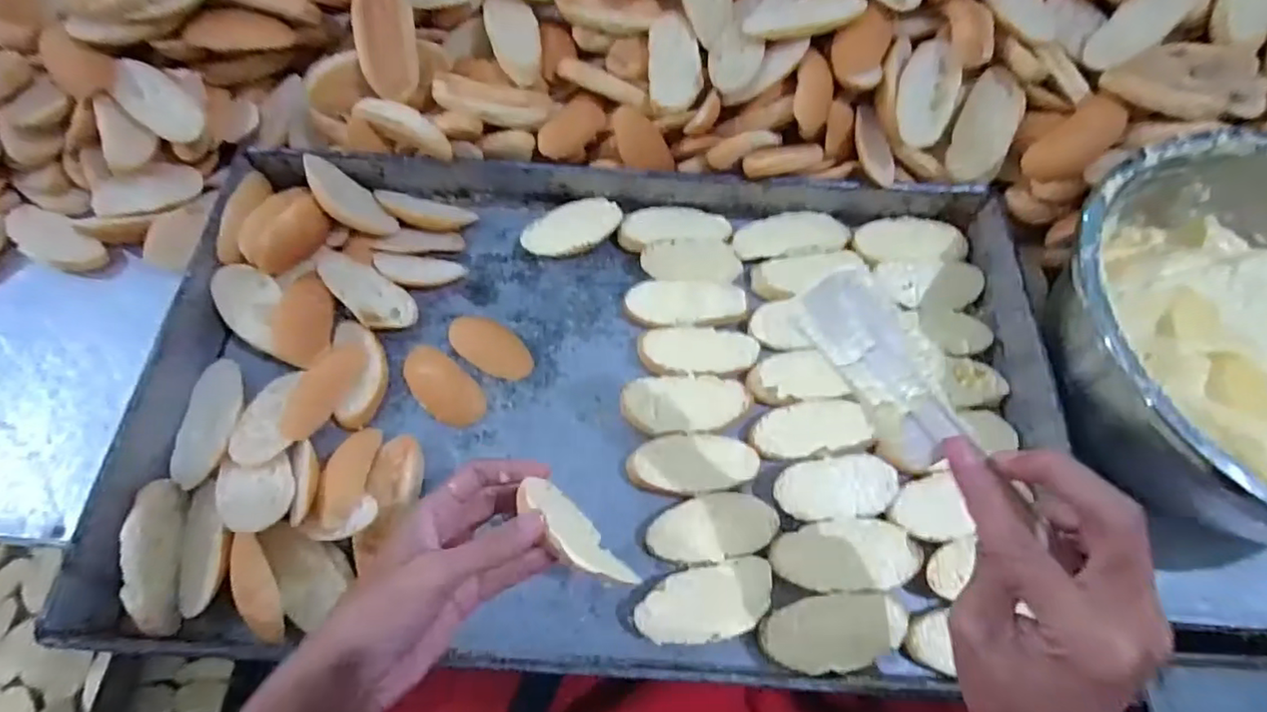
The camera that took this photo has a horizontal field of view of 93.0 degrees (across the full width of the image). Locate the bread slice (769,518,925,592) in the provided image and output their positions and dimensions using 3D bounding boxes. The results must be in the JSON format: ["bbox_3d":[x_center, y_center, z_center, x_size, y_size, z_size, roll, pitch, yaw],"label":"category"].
[{"bbox_3d":[0.142,0.132,0.398,0.095,0.011,0.044,-2,65,-2],"label":"bread slice"}]

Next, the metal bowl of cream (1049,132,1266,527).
[{"bbox_3d":[0.420,-0.008,0.397,0.283,0.099,0.273,0,65,-1],"label":"metal bowl of cream"}]

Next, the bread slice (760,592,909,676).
[{"bbox_3d":[0.126,0.174,0.380,0.089,0.014,0.043,-6,65,-4],"label":"bread slice"}]

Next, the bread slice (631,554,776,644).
[{"bbox_3d":[0.046,0.158,0.385,0.088,0.022,0.043,-10,65,-6],"label":"bread slice"}]

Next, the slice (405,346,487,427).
[{"bbox_3d":[-0.144,0.023,0.455,0.073,0.011,0.038,39,70,16],"label":"slice"}]

